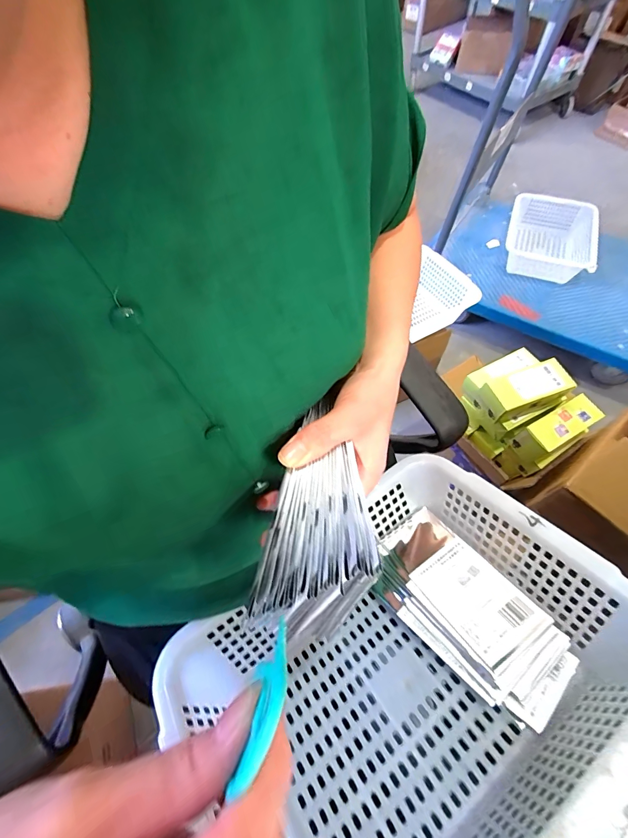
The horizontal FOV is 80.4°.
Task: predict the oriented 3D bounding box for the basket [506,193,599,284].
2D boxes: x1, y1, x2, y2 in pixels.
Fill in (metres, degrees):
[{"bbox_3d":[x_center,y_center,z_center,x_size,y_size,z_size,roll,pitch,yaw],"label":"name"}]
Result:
[{"bbox_3d":[0.833,-0.635,1.309,0.292,0.107,0.378,16,61,11],"label":"basket"}]

